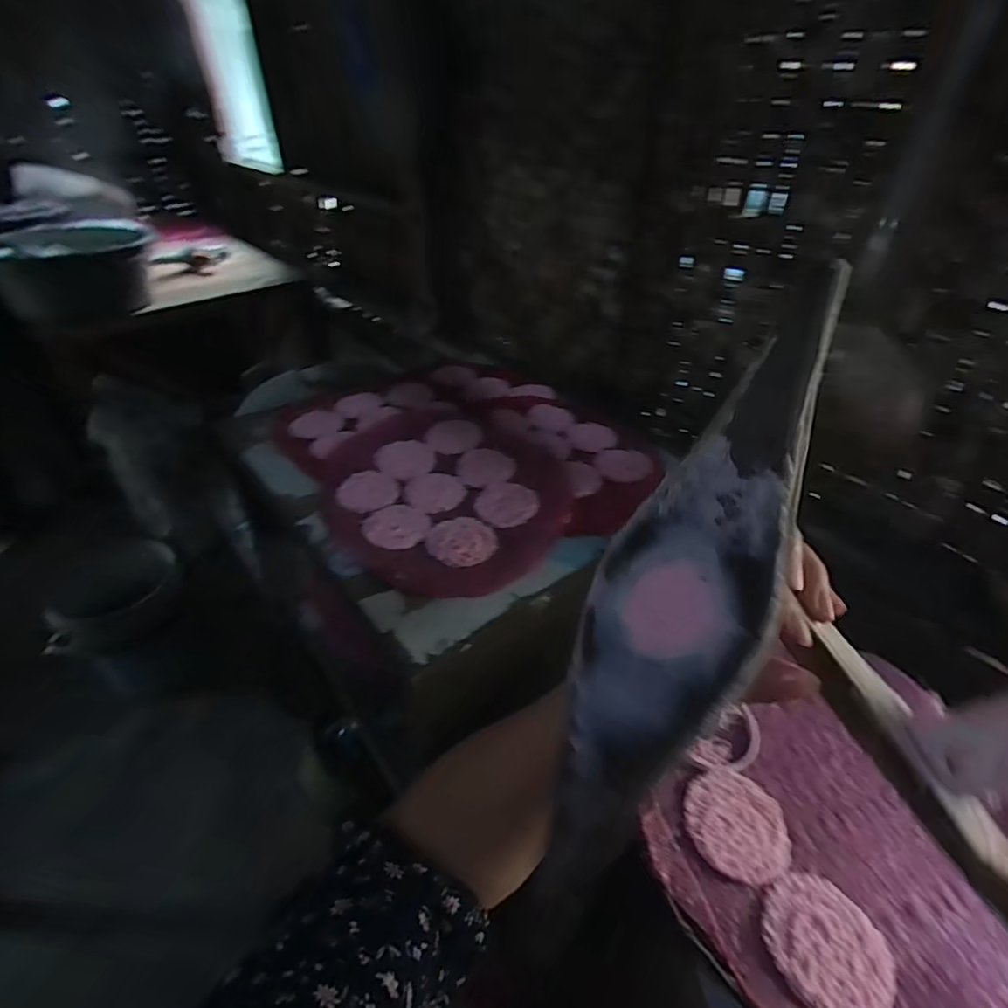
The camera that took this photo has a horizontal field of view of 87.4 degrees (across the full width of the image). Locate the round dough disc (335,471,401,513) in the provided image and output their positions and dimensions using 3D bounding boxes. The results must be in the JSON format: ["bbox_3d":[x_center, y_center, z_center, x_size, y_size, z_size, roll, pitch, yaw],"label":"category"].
[{"bbox_3d":[-0.181,-0.019,0.707,0.078,0.007,0.076,-13,41,-16],"label":"round dough disc"}]

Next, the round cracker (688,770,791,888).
[{"bbox_3d":[0.188,0.258,0.428,0.076,0.004,0.081,0,39,0],"label":"round cracker"}]

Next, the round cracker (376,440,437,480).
[{"bbox_3d":[-0.142,-0.066,0.764,0.081,0.010,0.078,-13,41,-16],"label":"round cracker"}]

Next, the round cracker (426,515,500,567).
[{"bbox_3d":[-0.054,0.042,0.642,0.084,0.007,0.074,29,47,31],"label":"round cracker"}]

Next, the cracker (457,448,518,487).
[{"bbox_3d":[-0.025,-0.054,0.760,0.081,0.014,0.079,0,39,-1],"label":"cracker"}]

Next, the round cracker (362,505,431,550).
[{"bbox_3d":[-0.134,0.028,0.657,0.075,0.004,0.087,27,37,21],"label":"round cracker"}]

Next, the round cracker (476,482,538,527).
[{"bbox_3d":[0.003,-0.001,0.684,0.080,0.005,0.081,10,40,11],"label":"round cracker"}]

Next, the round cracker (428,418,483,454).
[{"bbox_3d":[-0.074,-0.104,0.802,0.084,0.012,0.076,-20,43,-24],"label":"round cracker"}]

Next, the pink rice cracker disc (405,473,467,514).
[{"bbox_3d":[-0.095,-0.016,0.724,0.080,0.007,0.077,0,39,0],"label":"pink rice cracker disc"}]

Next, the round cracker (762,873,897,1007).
[{"bbox_3d":[0.224,0.305,0.367,0.077,0.005,0.078,0,39,0],"label":"round cracker"}]

